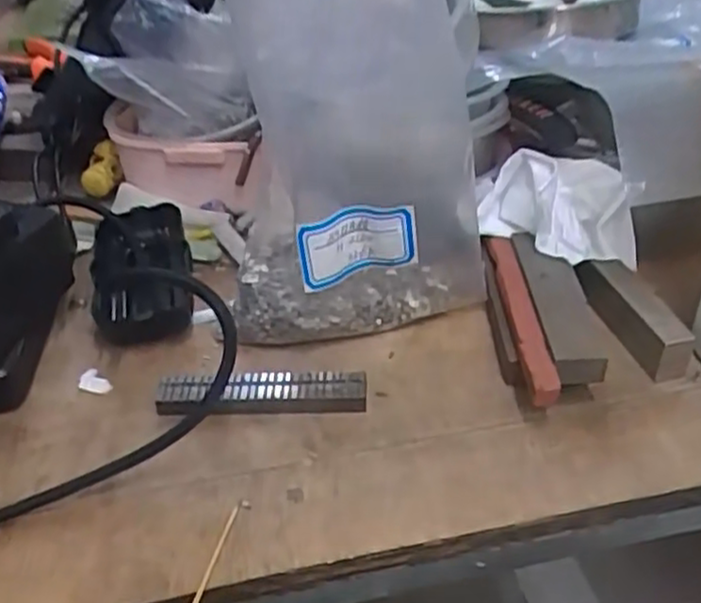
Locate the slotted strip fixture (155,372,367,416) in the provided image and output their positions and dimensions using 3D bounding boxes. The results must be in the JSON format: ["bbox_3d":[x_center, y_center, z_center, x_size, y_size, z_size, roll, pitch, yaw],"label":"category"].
[{"bbox_3d":[-0.042,0.043,0.351,0.098,0.013,0.019,-1,36,1],"label":"slotted strip fixture"}]

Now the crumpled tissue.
[{"bbox_3d":[0.112,-0.050,0.401,0.080,0.047,0.050,22,43,30],"label":"crumpled tissue"}]

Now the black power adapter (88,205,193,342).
[{"bbox_3d":[-0.118,-0.017,0.421,0.053,0.027,0.101,-11,37,-11],"label":"black power adapter"}]

